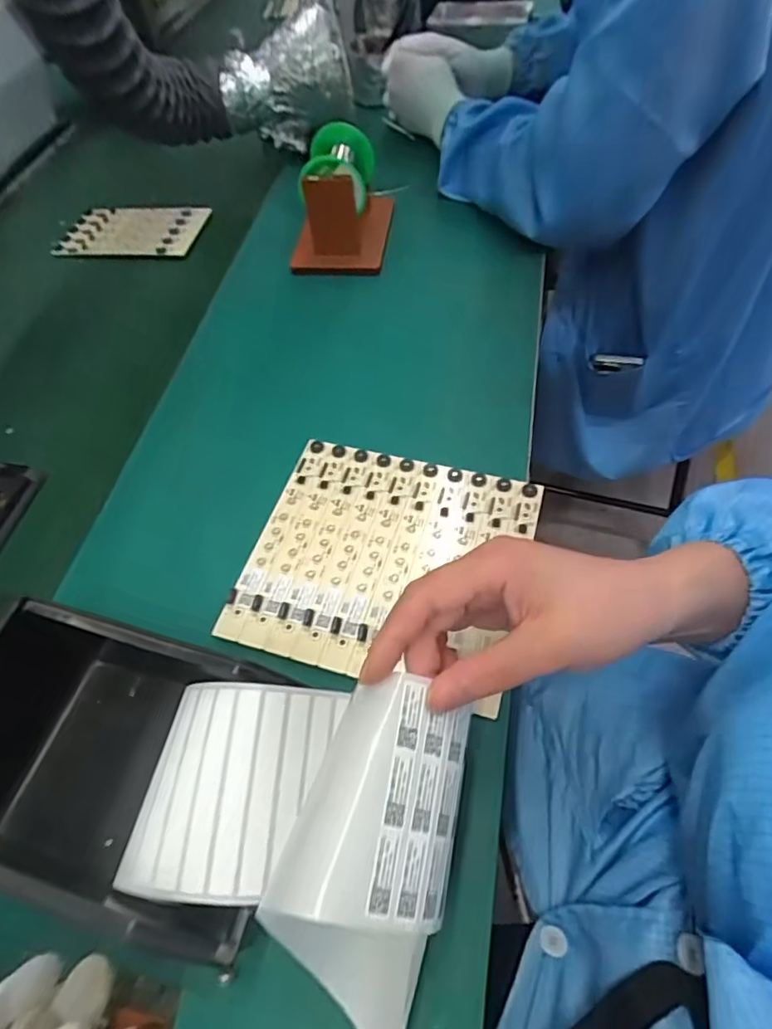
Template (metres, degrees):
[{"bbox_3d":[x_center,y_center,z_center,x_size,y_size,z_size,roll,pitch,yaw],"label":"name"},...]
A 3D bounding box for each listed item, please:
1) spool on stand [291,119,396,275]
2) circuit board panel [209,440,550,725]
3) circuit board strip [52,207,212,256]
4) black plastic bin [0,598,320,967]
[{"bbox_3d":[-0.042,-0.331,0.576,0.083,0.099,0.118,6,58,9],"label":"spool on stand"},{"bbox_3d":[-0.001,0.030,0.405,0.194,0.004,0.177,13,59,13],"label":"circuit board panel"},{"bbox_3d":[-0.312,-0.346,0.677,0.181,0.009,0.092,7,64,14],"label":"circuit board strip"},{"bbox_3d":[-0.139,0.144,0.312,0.178,0.090,0.128,12,59,13],"label":"black plastic bin"}]

